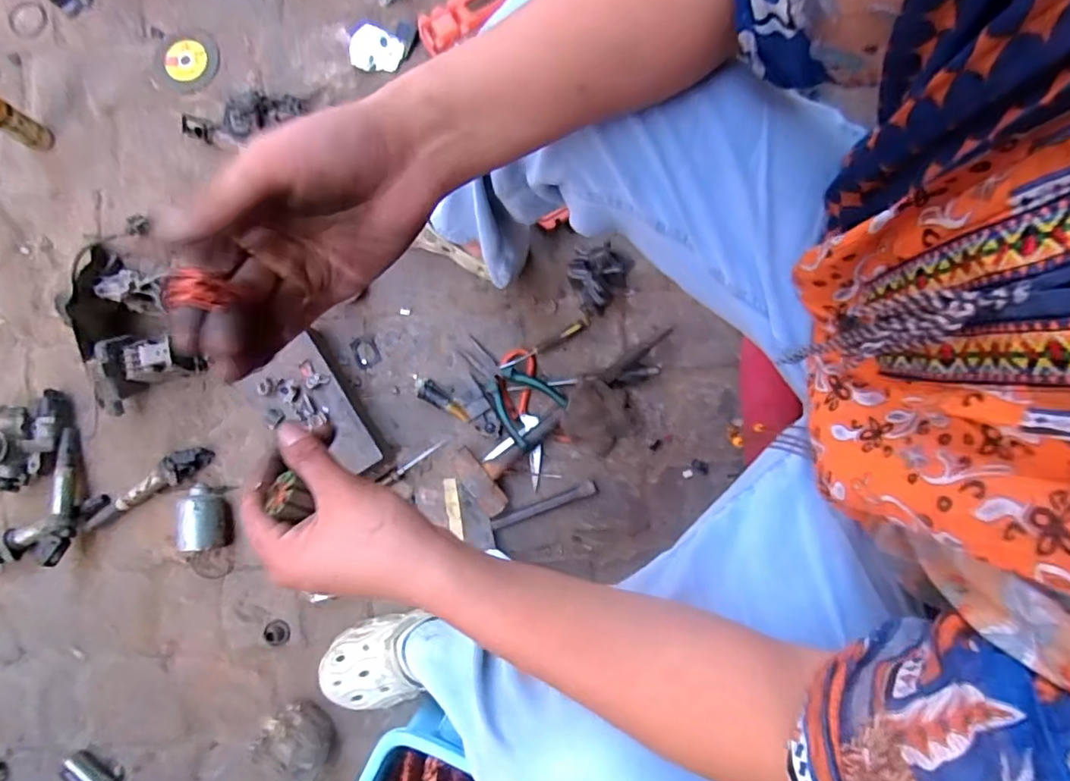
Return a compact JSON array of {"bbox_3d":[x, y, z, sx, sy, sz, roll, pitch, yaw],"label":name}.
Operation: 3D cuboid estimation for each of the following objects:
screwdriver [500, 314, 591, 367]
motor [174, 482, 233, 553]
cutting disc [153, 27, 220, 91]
[{"bbox_3d":[0.016,-0.068,0.808,0.147,0.014,0.015,-31,85,-2],"label":"screwdriver"},{"bbox_3d":[-0.464,0.176,0.773,0.059,0.059,0.088,-4,85,-1],"label":"motor"},{"bbox_3d":[-0.540,-0.516,0.854,0.099,0.011,0.097,0,88,2],"label":"cutting disc"}]

